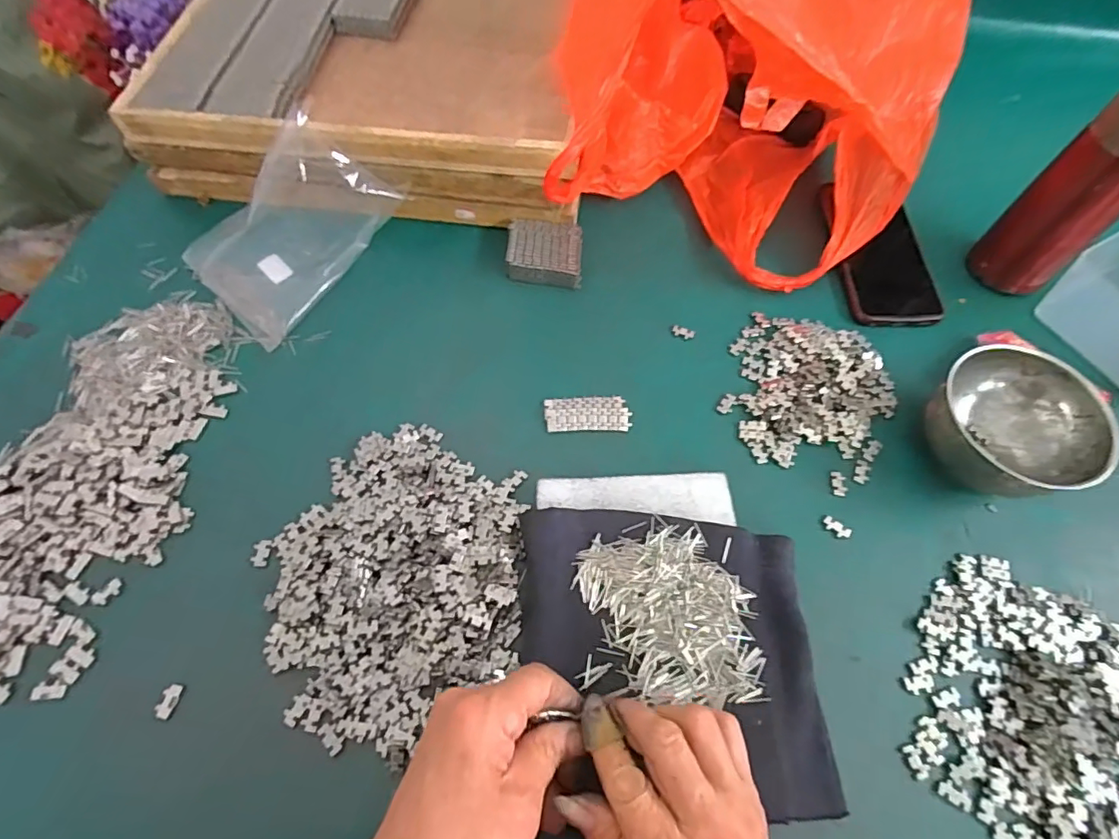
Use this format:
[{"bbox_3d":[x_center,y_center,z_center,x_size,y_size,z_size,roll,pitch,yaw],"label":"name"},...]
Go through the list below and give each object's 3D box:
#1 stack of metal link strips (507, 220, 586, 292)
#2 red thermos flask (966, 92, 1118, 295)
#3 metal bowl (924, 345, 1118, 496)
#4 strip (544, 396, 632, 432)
[{"bbox_3d":[-0.013,-0.149,0.487,0.064,0.018,0.058,4,64,1],"label":"stack of metal link strips"},{"bbox_3d":[0.415,-0.179,0.431,0.064,0.158,0.068,-31,69,-15],"label":"red thermos flask"},{"bbox_3d":[0.323,0.004,0.396,0.104,0.058,0.104,-8,65,-5],"label":"metal bowl"},{"bbox_3d":[0.022,-0.005,0.427,0.064,0.005,0.029,-1,64,-1],"label":"strip"}]

